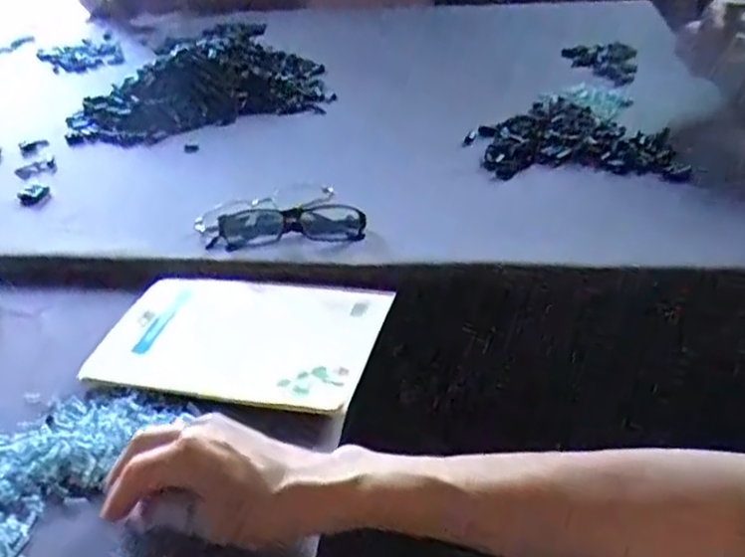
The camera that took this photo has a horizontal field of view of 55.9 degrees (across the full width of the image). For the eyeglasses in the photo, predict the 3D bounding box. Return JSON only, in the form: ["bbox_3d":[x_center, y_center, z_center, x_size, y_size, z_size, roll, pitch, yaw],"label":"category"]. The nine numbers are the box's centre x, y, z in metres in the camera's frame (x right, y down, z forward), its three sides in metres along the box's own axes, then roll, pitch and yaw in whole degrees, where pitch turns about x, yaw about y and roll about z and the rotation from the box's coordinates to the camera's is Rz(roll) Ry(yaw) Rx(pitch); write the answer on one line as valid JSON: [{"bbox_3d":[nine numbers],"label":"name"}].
[{"bbox_3d":[-0.086,-0.054,0.650,0.154,0.030,0.076,-6,35,1],"label":"eyeglasses"}]

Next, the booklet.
[{"bbox_3d":[-0.098,0.039,0.539,0.203,0.007,0.139,4,36,16],"label":"booklet"}]

